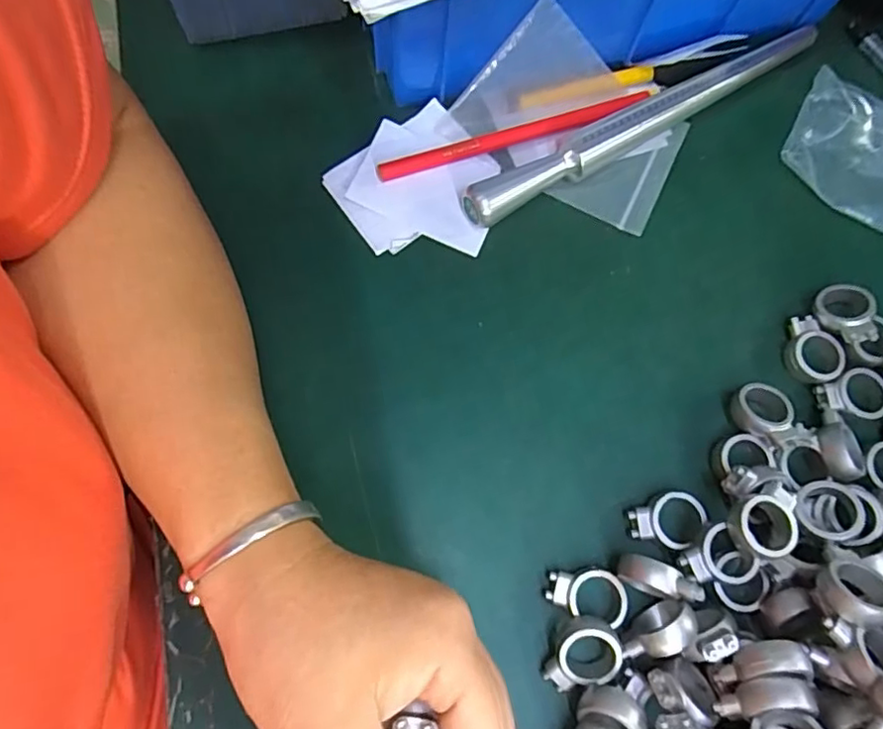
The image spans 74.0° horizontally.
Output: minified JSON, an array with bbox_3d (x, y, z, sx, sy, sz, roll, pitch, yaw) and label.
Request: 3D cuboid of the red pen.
[{"bbox_3d":[0.041,-0.123,0.312,0.155,0.006,0.010,-18,75,-7],"label":"red pen"}]

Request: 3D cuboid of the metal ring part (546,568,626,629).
[{"bbox_3d":[0.063,0.098,0.253,0.034,0.007,0.021,15,74,2],"label":"metal ring part"}]

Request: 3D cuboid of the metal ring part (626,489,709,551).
[{"bbox_3d":[0.101,0.070,0.264,0.033,0.010,0.024,1,73,-2],"label":"metal ring part"}]

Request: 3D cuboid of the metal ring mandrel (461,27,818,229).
[{"bbox_3d":[0.113,-0.132,0.315,0.230,0.021,0.018,-29,77,-10],"label":"metal ring mandrel"}]

